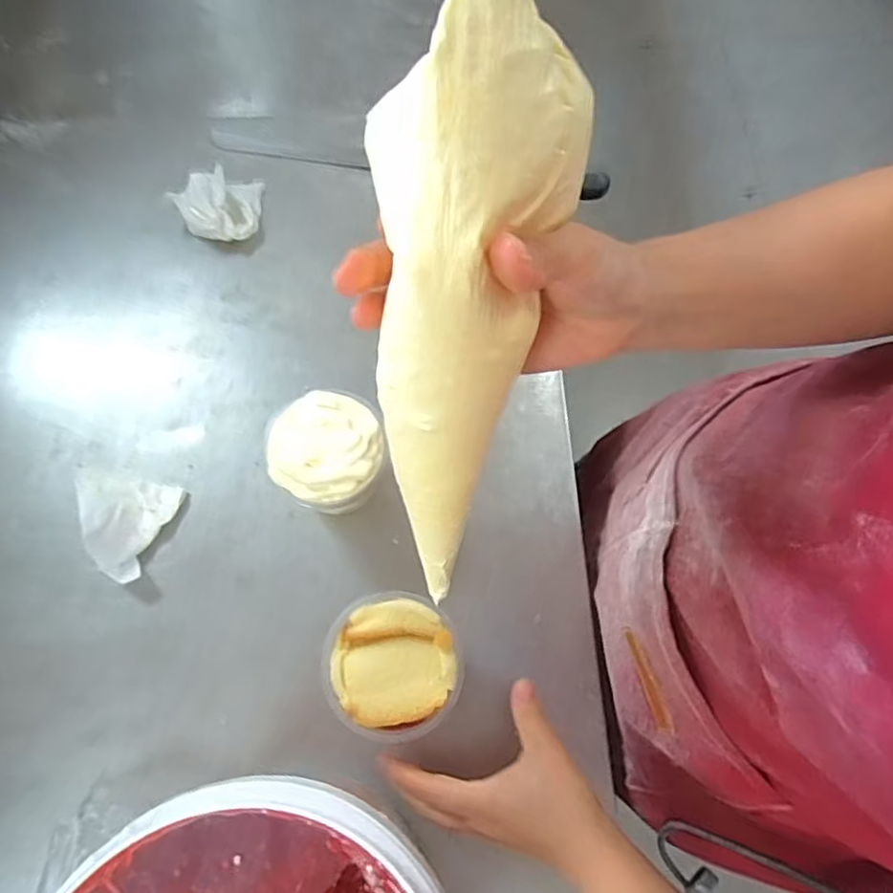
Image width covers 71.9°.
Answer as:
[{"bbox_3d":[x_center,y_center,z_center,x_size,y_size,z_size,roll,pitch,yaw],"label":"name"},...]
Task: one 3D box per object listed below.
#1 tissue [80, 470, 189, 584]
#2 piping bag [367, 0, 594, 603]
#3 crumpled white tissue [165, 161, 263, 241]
[{"bbox_3d":[-0.269,0.056,0.492,0.077,0.043,0.083,18,70,6],"label":"tissue"},{"bbox_3d":[0.009,-0.082,0.254,0.073,0.104,0.319,10,108,3],"label":"piping bag"},{"bbox_3d":[-0.228,-0.243,0.606,0.085,0.035,0.080,6,69,2],"label":"crumpled white tissue"}]

